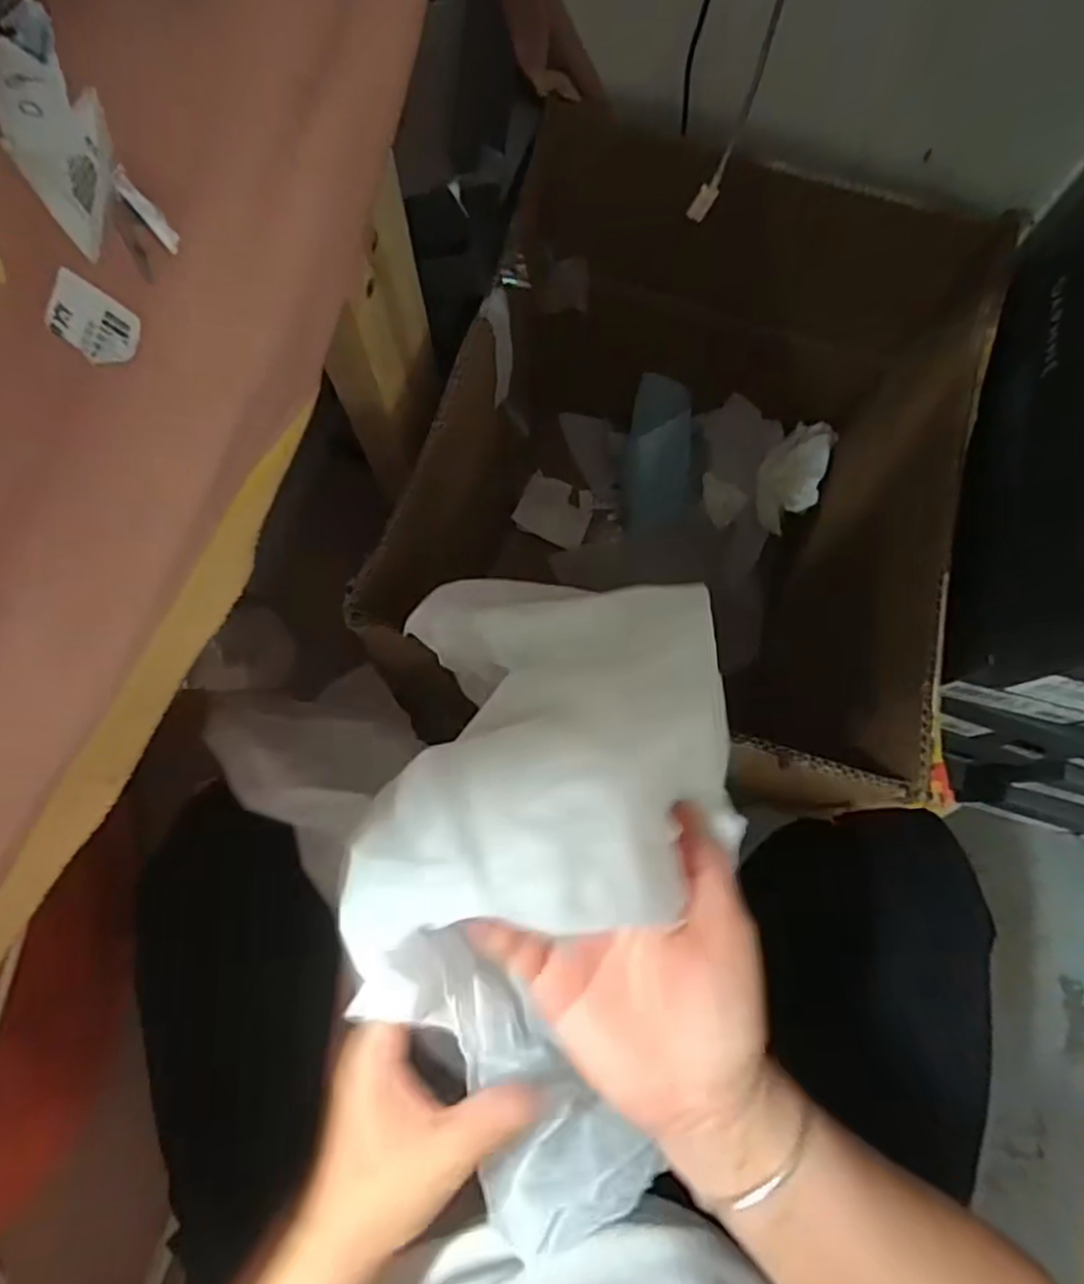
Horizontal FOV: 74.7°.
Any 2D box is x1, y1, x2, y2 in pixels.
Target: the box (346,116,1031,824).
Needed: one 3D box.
[{"bbox_3d":[0.119,-0.137,0.638,0.362,0.391,0.498,14,76,2],"label":"box"}]

